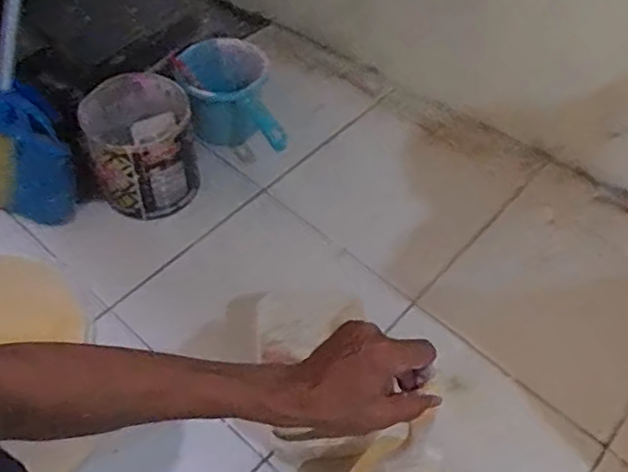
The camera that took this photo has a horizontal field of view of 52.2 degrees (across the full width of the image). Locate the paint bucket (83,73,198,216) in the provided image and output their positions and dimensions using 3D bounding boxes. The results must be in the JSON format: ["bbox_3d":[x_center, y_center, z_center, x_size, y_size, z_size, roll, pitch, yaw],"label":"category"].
[{"bbox_3d":[-0.237,-0.124,0.903,0.142,0.139,0.132,2,53,-3],"label":"paint bucket"}]

